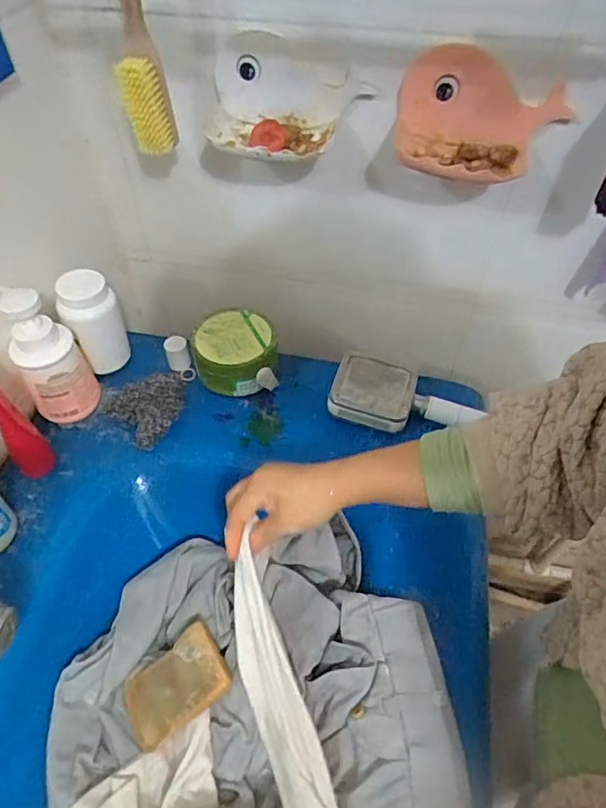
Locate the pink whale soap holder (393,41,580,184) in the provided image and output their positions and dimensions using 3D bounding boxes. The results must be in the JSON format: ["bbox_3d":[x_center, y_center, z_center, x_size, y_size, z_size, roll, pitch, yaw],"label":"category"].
[{"bbox_3d":[0.173,-0.270,0.504,0.161,0.090,0.082,3,51,2],"label":"pink whale soap holder"}]

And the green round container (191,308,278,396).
[{"bbox_3d":[-0.082,-0.061,0.655,0.096,0.069,0.092,0,51,0],"label":"green round container"}]

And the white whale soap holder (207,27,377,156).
[{"bbox_3d":[-0.016,-0.302,0.527,0.163,0.080,0.092,5,51,4],"label":"white whale soap holder"}]

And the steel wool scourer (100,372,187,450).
[{"bbox_3d":[-0.178,0.005,0.624,0.097,0.031,0.092,0,51,0],"label":"steel wool scourer"}]

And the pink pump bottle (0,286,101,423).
[{"bbox_3d":[-0.271,-0.047,0.576,0.066,0.162,0.057,-15,53,-13],"label":"pink pump bottle"}]

